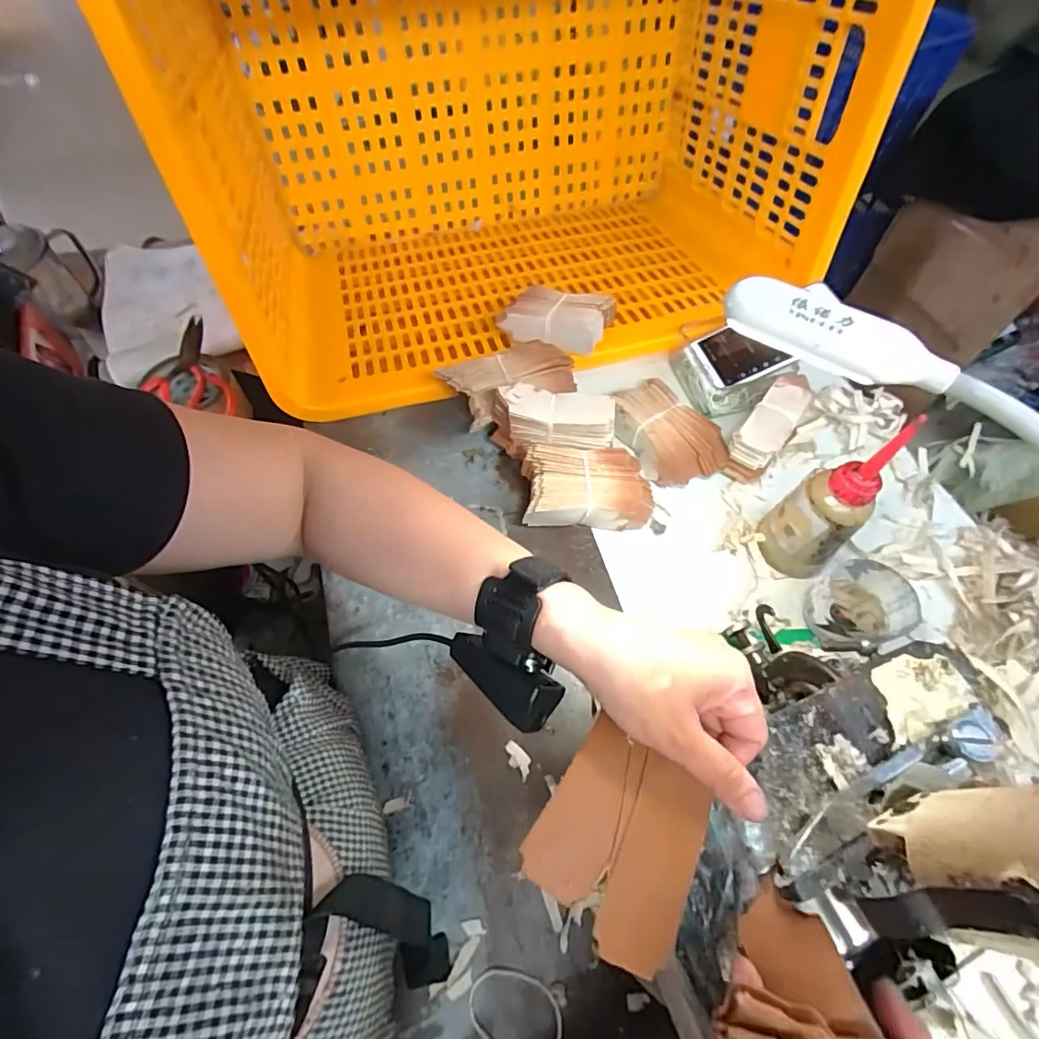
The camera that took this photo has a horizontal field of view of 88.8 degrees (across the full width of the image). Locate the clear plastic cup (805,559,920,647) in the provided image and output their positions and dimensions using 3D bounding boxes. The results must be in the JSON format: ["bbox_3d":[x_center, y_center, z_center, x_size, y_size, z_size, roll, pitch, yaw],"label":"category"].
[{"bbox_3d":[0.286,0.071,0.452,0.075,0.045,0.067,-11,61,-6],"label":"clear plastic cup"}]

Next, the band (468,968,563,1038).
[{"bbox_3d":[-0.002,0.317,0.339,0.062,0.004,0.044,27,64,14],"label":"band"}]

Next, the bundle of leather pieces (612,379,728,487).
[{"bbox_3d":[0.149,-0.086,0.538,0.076,0.041,0.112,-27,64,-15],"label":"bundle of leather pieces"}]

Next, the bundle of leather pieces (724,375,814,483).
[{"bbox_3d":[0.249,-0.091,0.530,0.042,0.055,0.115,33,66,18],"label":"bundle of leather pieces"}]

